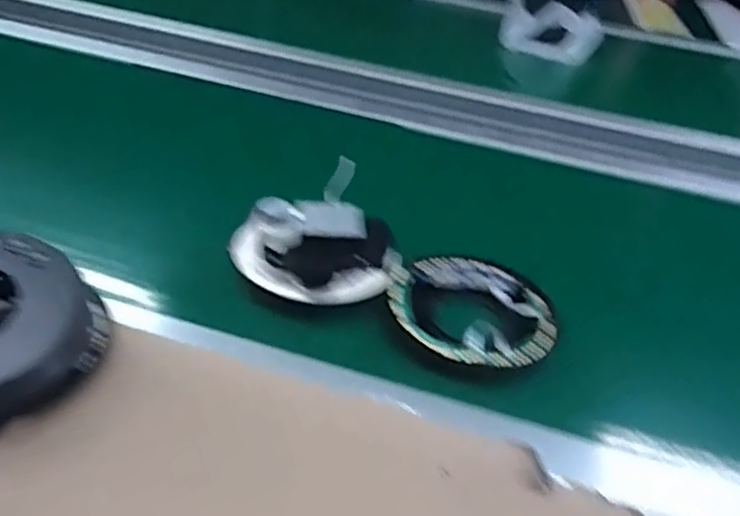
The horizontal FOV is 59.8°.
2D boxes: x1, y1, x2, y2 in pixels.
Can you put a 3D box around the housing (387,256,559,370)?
[{"bbox_3d":[0.080,0.037,0.496,0.121,0.022,0.120,-14,43,-15],"label":"housing"}]

